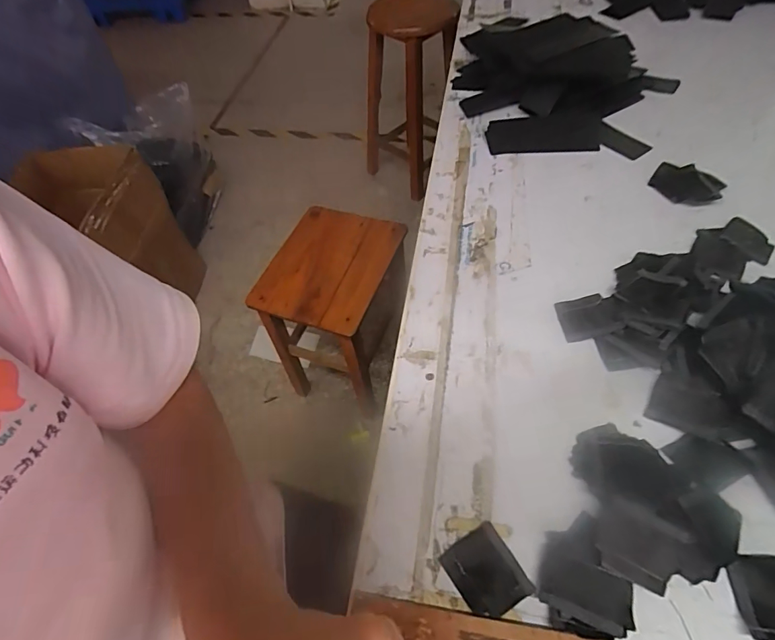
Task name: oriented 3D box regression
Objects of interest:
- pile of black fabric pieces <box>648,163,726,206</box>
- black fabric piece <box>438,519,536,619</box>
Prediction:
[{"bbox_3d":[0.374,-0.172,0.556,0.068,0.005,0.080,-35,58,-19],"label":"pile of black fabric pieces"},{"bbox_3d":[0.073,0.186,0.325,0.047,0.004,0.054,-28,56,-15],"label":"black fabric piece"}]

